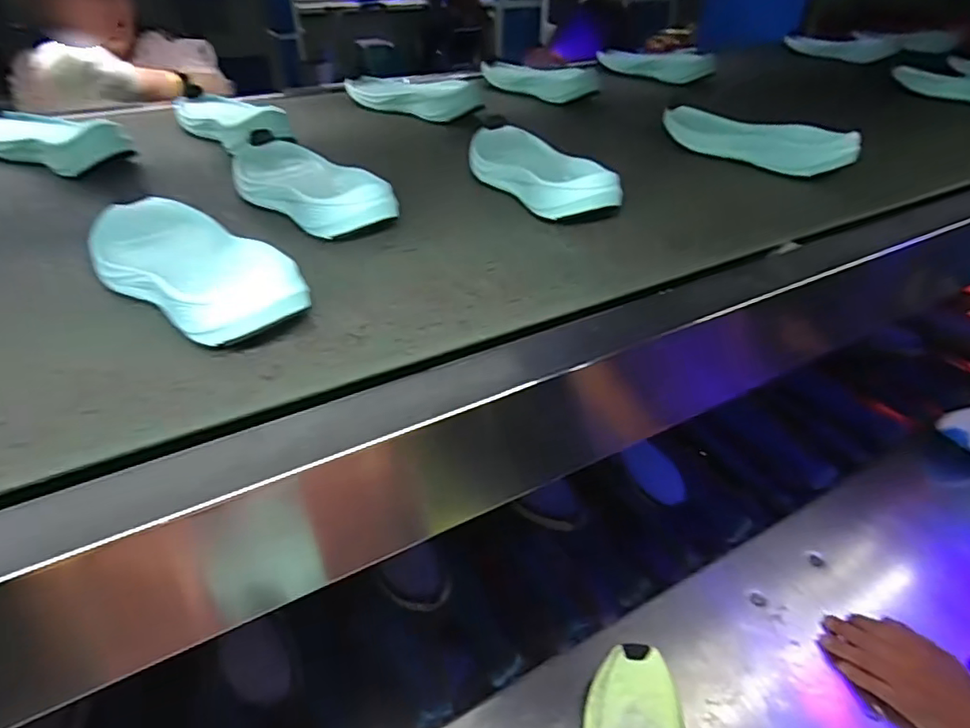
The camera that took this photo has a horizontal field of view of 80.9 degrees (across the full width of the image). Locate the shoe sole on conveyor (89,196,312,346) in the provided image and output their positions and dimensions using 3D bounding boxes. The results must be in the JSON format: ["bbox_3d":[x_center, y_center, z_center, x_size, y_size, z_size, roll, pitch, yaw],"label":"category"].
[{"bbox_3d":[-0.211,-0.072,0.400,0.217,0.035,0.082,32,49,31],"label":"shoe sole on conveyor"}]

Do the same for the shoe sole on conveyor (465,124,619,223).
[{"bbox_3d":[0.050,-0.193,0.559,0.079,0.039,0.209,-14,43,-18],"label":"shoe sole on conveyor"}]

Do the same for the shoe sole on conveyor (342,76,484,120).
[{"bbox_3d":[-0.107,-0.387,0.810,0.221,0.039,0.091,27,47,27],"label":"shoe sole on conveyor"}]

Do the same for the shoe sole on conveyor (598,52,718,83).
[{"bbox_3d":[0.299,-0.547,1.031,0.224,0.039,0.072,28,47,28],"label":"shoe sole on conveyor"}]

